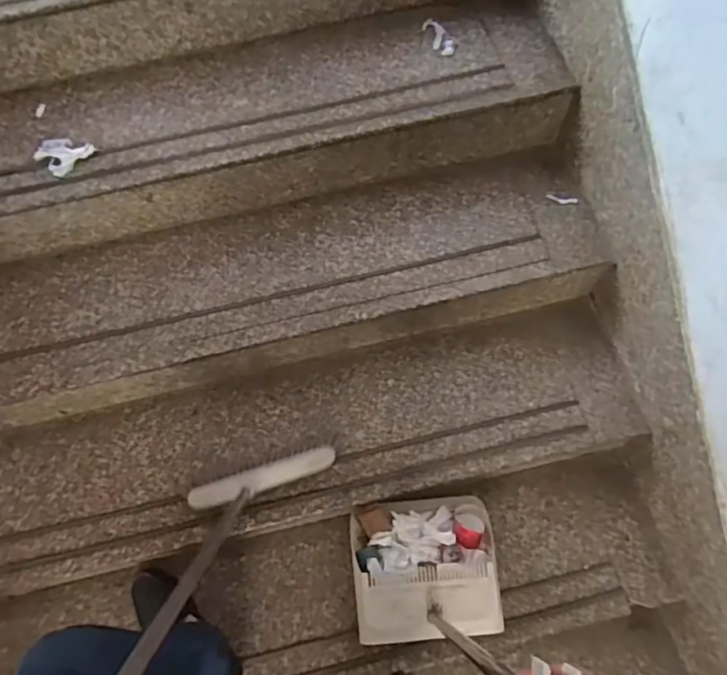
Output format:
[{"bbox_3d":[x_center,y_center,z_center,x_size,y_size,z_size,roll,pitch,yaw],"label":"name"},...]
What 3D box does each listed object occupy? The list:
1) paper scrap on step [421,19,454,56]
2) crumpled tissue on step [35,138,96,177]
[{"bbox_3d":[0.151,-0.602,1.113,0.041,0.005,0.106,-18,66,-5],"label":"paper scrap on step"},{"bbox_3d":[-0.560,-0.345,1.030,0.095,0.014,0.084,34,71,17],"label":"crumpled tissue on step"}]

